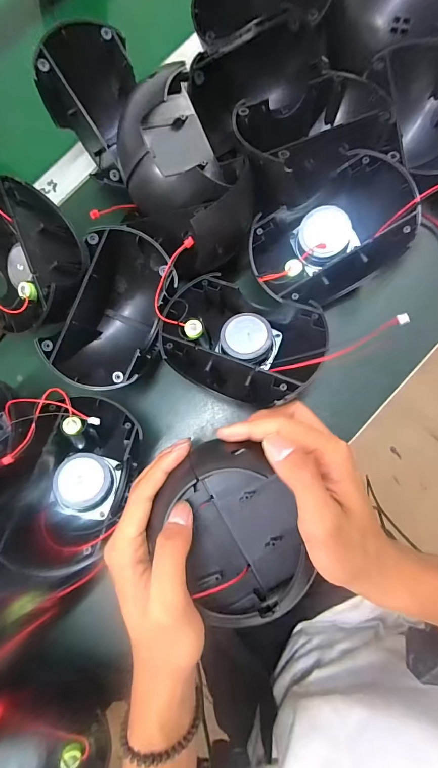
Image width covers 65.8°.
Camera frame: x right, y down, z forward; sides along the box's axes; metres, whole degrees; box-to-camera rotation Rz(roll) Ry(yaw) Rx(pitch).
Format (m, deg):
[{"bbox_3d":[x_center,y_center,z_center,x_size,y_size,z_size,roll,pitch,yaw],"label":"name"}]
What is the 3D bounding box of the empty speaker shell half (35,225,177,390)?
[{"bbox_3d":[-0.089,-0.065,0.308,0.095,0.074,0.145,20,83,6],"label":"empty speaker shell half"}]

